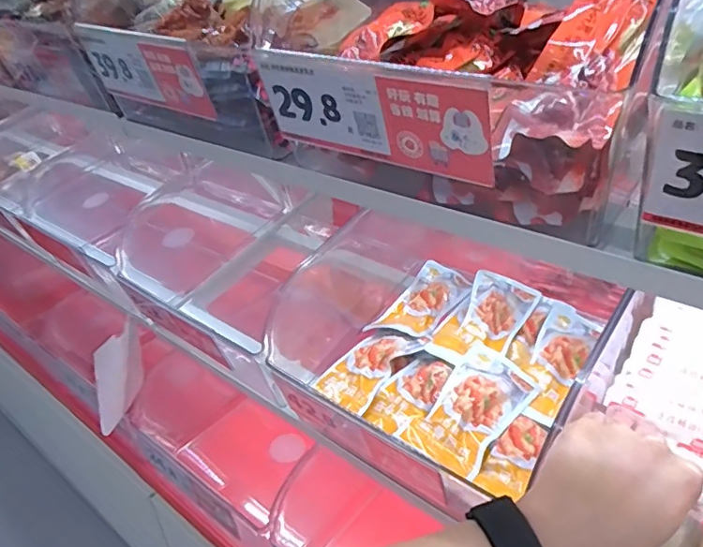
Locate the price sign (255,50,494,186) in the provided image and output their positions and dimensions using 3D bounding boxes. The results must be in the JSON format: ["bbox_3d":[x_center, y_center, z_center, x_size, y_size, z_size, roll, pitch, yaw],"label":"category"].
[{"bbox_3d":[0.009,-0.097,0.331,0.166,0.062,0.004,22,57,34],"label":"price sign"}]

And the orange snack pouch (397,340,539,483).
[{"bbox_3d":[0.108,0.113,0.470,0.065,0.024,0.126,24,41,36],"label":"orange snack pouch"}]

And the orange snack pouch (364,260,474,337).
[{"bbox_3d":[0.079,0.033,0.602,0.067,0.024,0.130,21,39,32],"label":"orange snack pouch"}]

